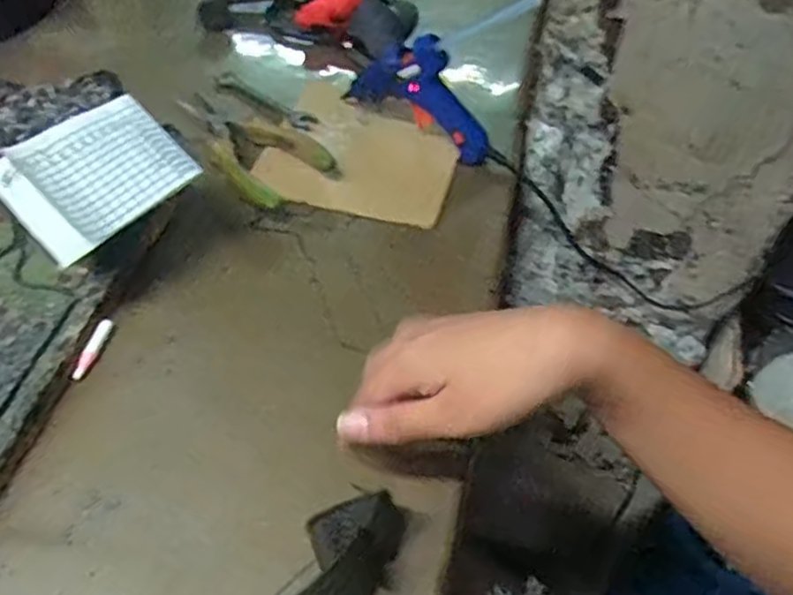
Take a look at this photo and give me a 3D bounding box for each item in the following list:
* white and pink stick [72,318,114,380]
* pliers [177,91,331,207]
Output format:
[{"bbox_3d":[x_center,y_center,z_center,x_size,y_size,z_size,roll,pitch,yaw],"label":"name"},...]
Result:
[{"bbox_3d":[-0.193,0.033,0.440,0.008,0.009,0.046,8,49,5],"label":"white and pink stick"},{"bbox_3d":[-0.133,-0.130,0.570,0.171,0.020,0.076,36,57,26],"label":"pliers"}]

